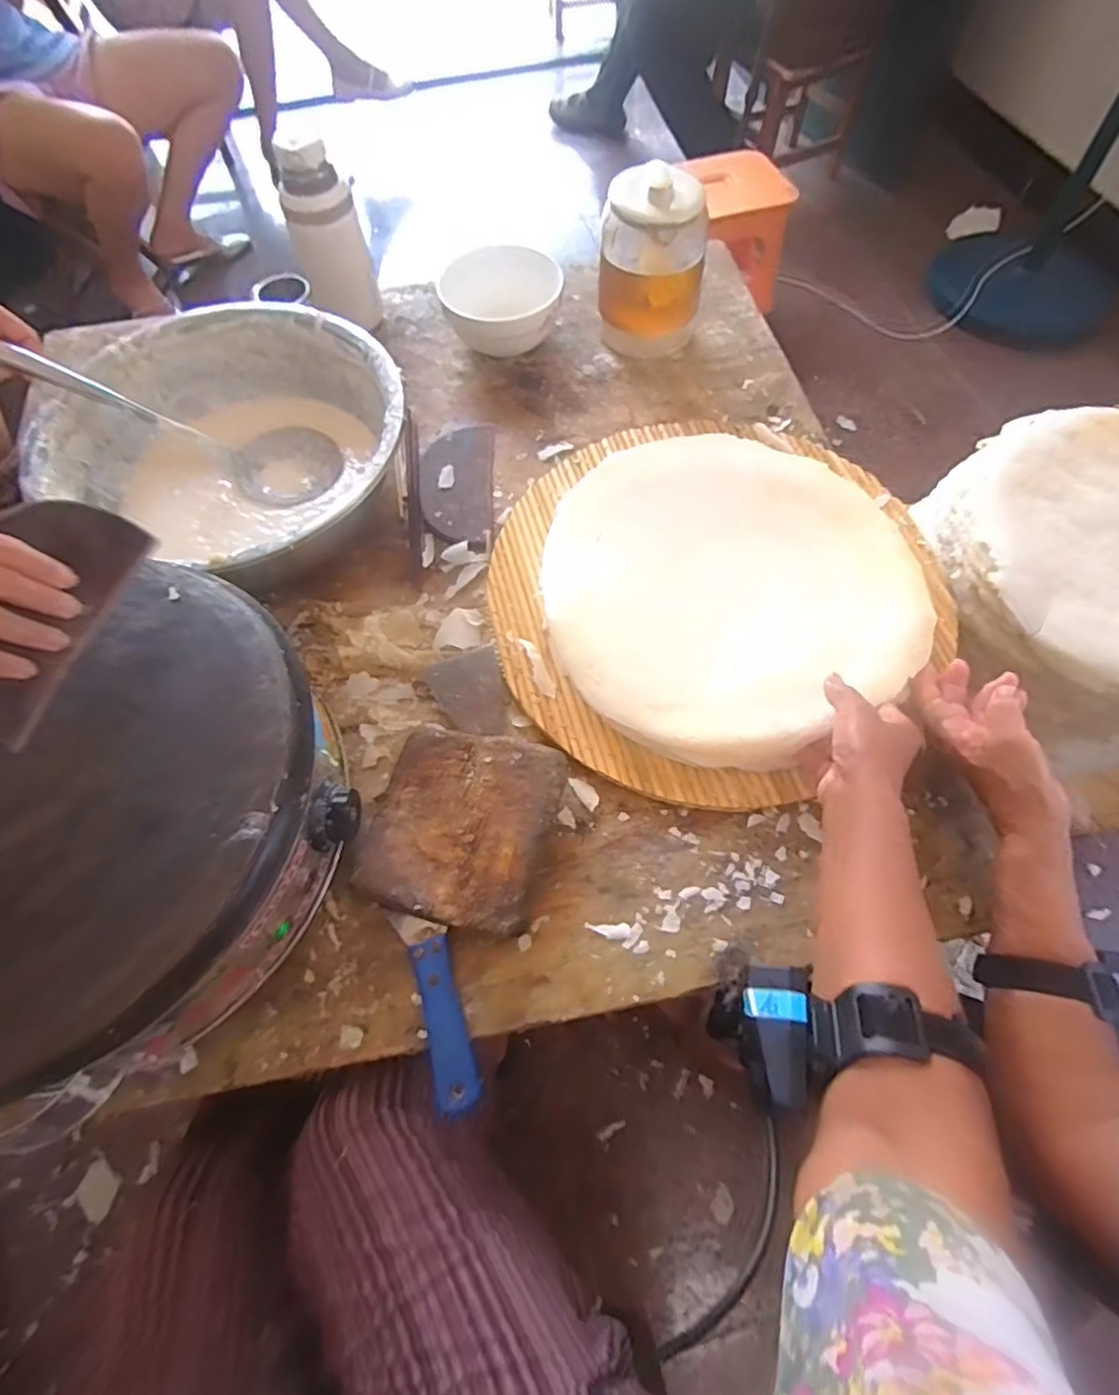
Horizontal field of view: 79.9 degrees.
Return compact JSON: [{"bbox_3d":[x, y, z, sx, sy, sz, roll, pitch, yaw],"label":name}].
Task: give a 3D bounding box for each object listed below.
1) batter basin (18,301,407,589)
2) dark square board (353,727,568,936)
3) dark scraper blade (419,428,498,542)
[{"bbox_3d":[-0.322,-0.264,0.707,0.340,0.118,0.309,18,66,11],"label":"batter basin"},{"bbox_3d":[-0.081,0.104,0.555,0.146,0.036,0.157,14,65,9],"label":"dark square board"},{"bbox_3d":[-0.113,-0.240,0.744,0.079,0.009,0.174,-2,64,1],"label":"dark scraper blade"}]

